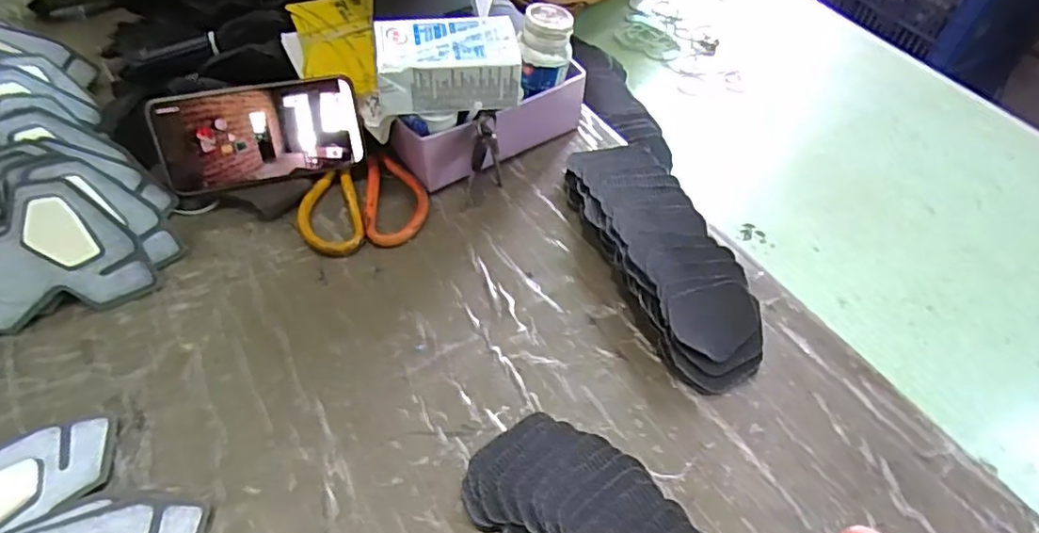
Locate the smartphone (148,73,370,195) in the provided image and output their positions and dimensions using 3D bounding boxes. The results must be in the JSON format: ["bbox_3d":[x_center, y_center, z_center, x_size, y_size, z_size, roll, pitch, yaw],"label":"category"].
[{"bbox_3d":[-0.212,-0.109,0.511,0.157,0.074,0.011,-12,22,-12],"label":"smartphone"}]

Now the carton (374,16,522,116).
[{"bbox_3d":[-0.058,-0.159,0.489,0.112,0.045,0.067,-5,52,-8],"label":"carton"}]

